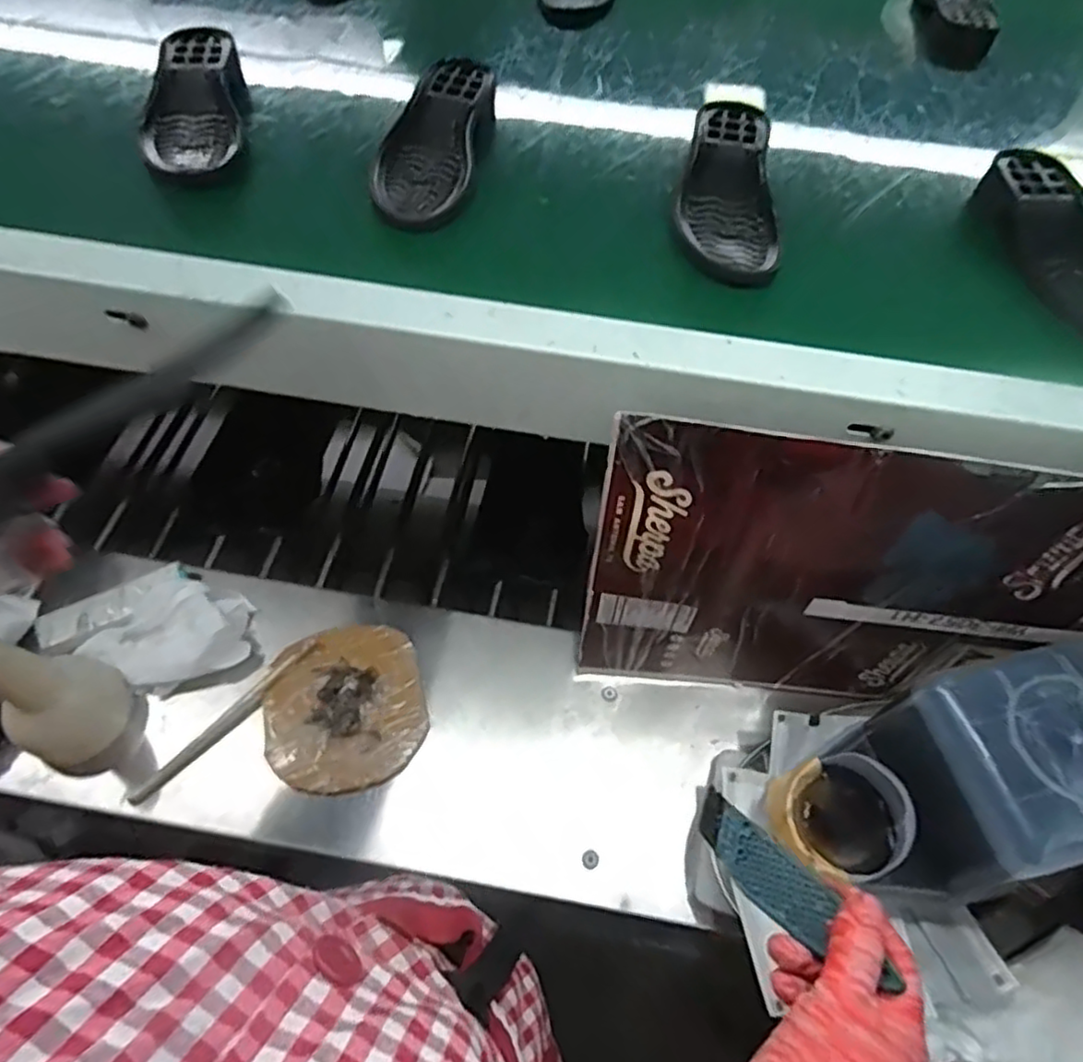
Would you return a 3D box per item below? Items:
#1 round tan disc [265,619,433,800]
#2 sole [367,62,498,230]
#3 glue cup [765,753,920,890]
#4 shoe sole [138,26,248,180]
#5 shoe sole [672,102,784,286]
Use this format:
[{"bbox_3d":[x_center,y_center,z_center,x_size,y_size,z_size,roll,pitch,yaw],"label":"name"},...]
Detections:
[{"bbox_3d":[-0.183,0.161,0.626,0.141,0.016,0.152,0,57,-1],"label":"round tan disc"},{"bbox_3d":[-0.087,-0.317,0.545,0.078,0.028,0.199,9,58,5],"label":"sole"},{"bbox_3d":[0.225,0.220,0.521,0.087,0.092,0.083,0,57,-1],"label":"glue cup"},{"bbox_3d":[-0.286,-0.354,0.561,0.083,0.044,0.200,-11,58,-8],"label":"shoe sole"},{"bbox_3d":[0.144,-0.272,0.530,0.072,0.026,0.209,6,57,3],"label":"shoe sole"}]

